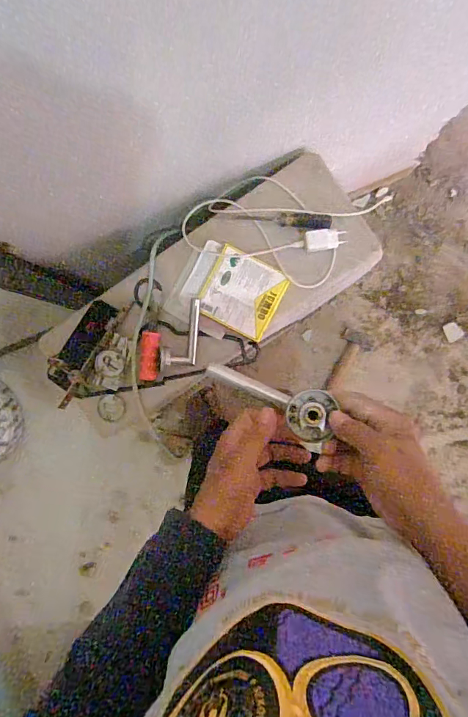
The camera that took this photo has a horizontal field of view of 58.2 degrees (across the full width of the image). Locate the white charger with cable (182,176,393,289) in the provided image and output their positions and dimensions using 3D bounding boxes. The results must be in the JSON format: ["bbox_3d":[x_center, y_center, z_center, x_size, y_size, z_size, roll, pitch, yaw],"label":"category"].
[{"bbox_3d":[0.074,-0.246,0.792,0.338,0.047,0.195,13,90,3],"label":"white charger with cable"}]

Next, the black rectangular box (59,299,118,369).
[{"bbox_3d":[-0.266,-0.044,0.766,0.048,0.012,0.132,27,78,3],"label":"black rectangular box"}]

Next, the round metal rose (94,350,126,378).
[{"bbox_3d":[-0.229,0.010,0.778,0.049,0.014,0.047,11,91,3],"label":"round metal rose"}]

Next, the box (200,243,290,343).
[{"bbox_3d":[0.016,-0.120,0.774,0.136,0.014,0.134,27,92,2],"label":"box"}]

